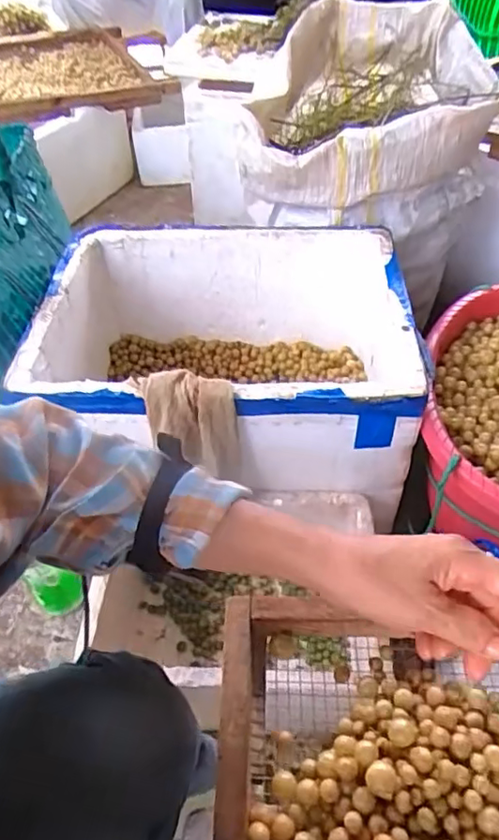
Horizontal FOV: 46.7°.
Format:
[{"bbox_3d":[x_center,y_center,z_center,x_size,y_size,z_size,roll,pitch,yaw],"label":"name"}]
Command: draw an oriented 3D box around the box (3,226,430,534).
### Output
[{"bbox_3d":[-0.026,-0.086,0.849,0.496,0.221,0.364,2,48,4],"label":"box"}]

